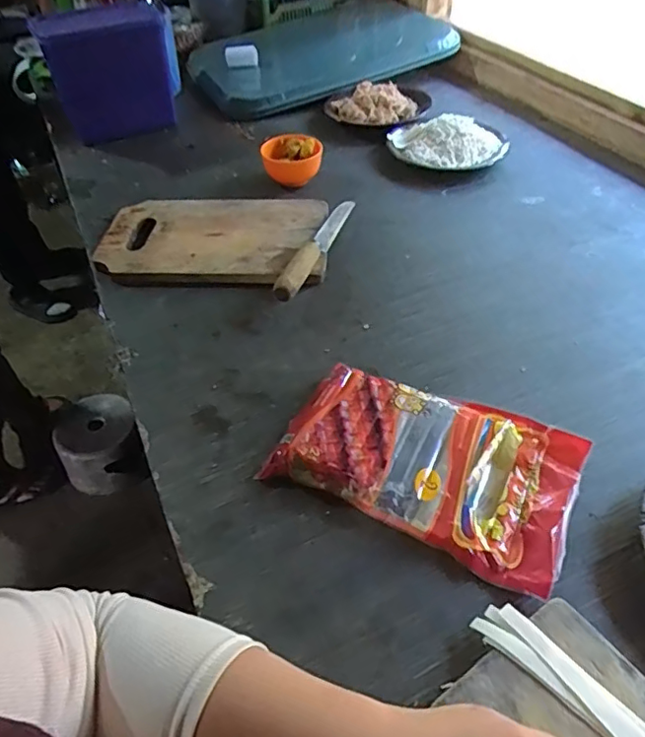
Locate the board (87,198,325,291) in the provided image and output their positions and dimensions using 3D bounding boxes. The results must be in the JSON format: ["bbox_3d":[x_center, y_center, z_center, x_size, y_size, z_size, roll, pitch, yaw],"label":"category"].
[{"bbox_3d":[-0.138,-0.173,0.726,0.281,0.021,0.189,1,46,3],"label":"board"}]

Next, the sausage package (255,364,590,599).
[{"bbox_3d":[0.084,0.077,0.468,0.237,0.035,0.141,16,48,17],"label":"sausage package"}]

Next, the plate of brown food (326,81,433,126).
[{"bbox_3d":[0.097,-0.465,0.982,0.174,0.047,0.144,8,47,10],"label":"plate of brown food"}]

